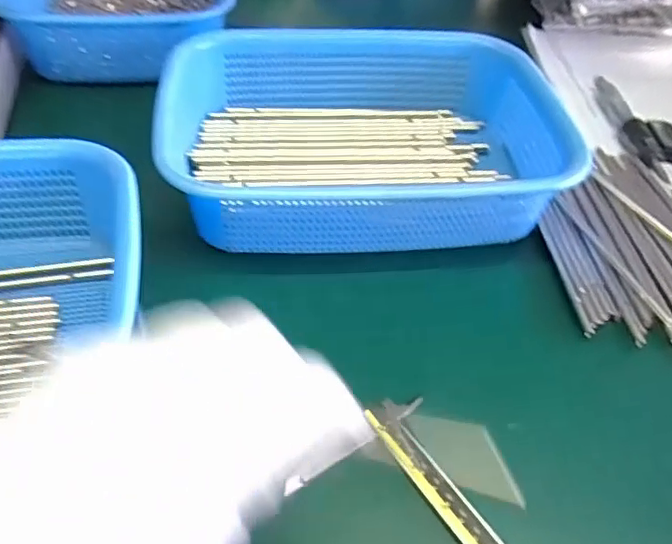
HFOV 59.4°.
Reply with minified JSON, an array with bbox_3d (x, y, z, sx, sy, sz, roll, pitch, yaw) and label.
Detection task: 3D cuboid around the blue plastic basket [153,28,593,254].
[{"bbox_3d":[0.017,-0.113,0.453,0.274,0.069,0.192,-3,48,-9],"label":"blue plastic basket"}]

